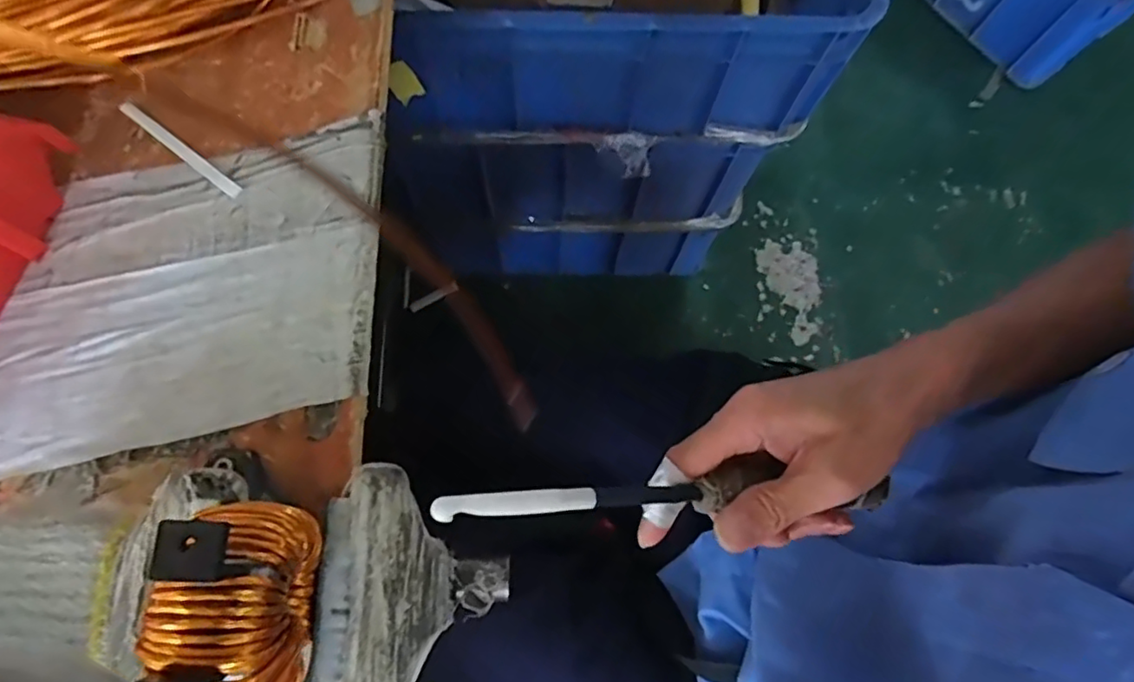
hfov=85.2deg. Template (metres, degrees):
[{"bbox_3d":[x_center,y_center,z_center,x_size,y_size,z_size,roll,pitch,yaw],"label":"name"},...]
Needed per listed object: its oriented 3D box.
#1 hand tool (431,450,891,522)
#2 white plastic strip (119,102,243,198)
[{"bbox_3d":[0.061,0.074,0.303,0.251,0.018,0.029,2,72,-22],"label":"hand tool"},{"bbox_3d":[-0.277,-0.138,0.442,0.115,0.004,0.010,37,76,9],"label":"white plastic strip"}]

